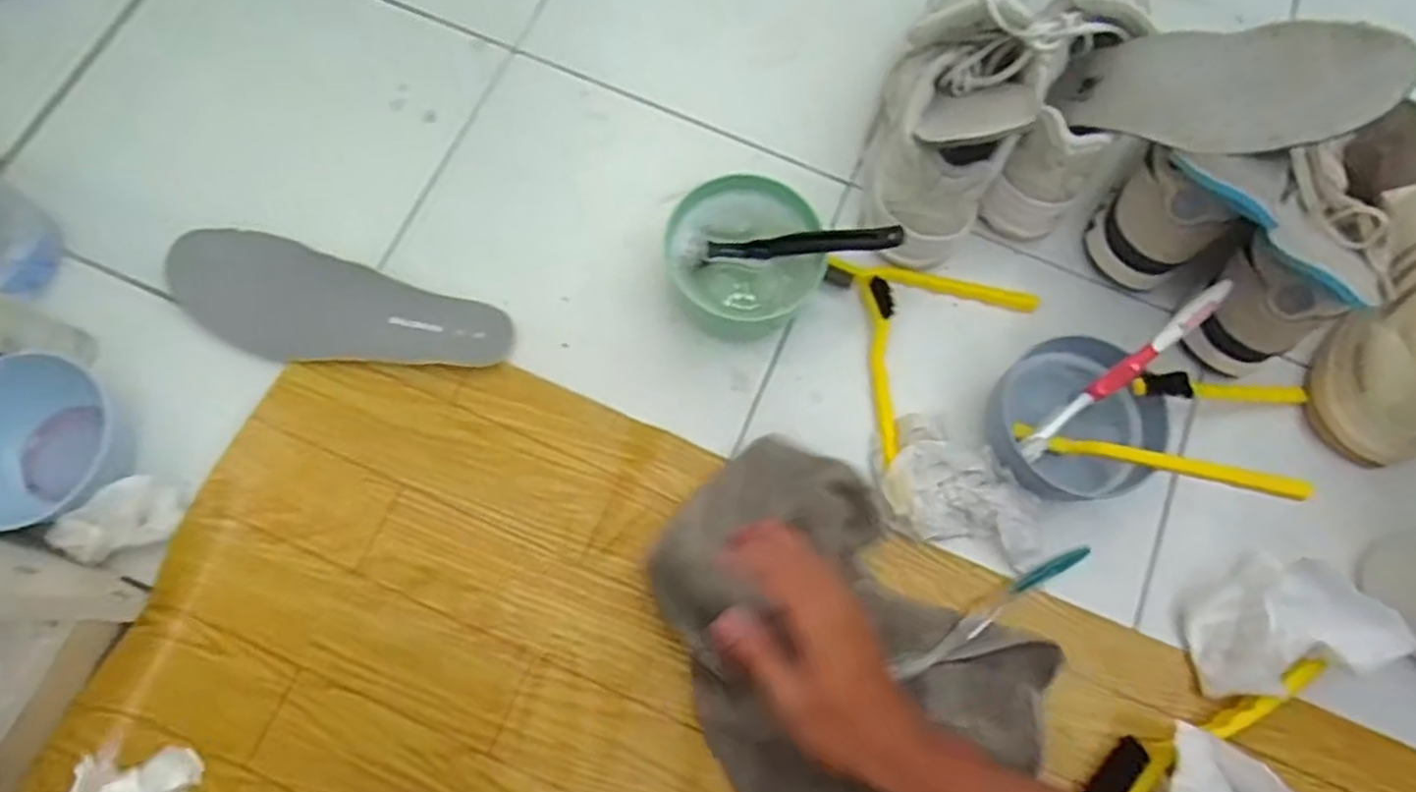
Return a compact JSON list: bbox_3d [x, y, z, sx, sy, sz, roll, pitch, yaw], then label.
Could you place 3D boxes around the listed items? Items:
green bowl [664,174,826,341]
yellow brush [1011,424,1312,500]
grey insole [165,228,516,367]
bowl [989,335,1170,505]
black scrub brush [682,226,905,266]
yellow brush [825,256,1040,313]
[{"bbox_3d":[0.025,-0.099,0.562,0.104,0.057,0.097,1,74,-2],"label":"green bowl"},{"bbox_3d":[0.288,0.042,0.510,0.169,0.021,0.012,13,72,28],"label":"yellow brush"},{"bbox_3d":[-0.268,-0.059,0.560,0.245,0.010,0.080,17,74,3],"label":"grey insole"},{"bbox_3d":[0.251,0.020,0.546,0.108,0.049,0.109,1,74,-2],"label":"bowl"},{"bbox_3d":[0.057,-0.104,0.542,0.150,0.014,0.019,-2,73,16],"label":"black scrub brush"},{"bbox_3d":[0.169,-0.082,0.583,0.160,0.011,0.022,8,74,0],"label":"yellow brush"}]

